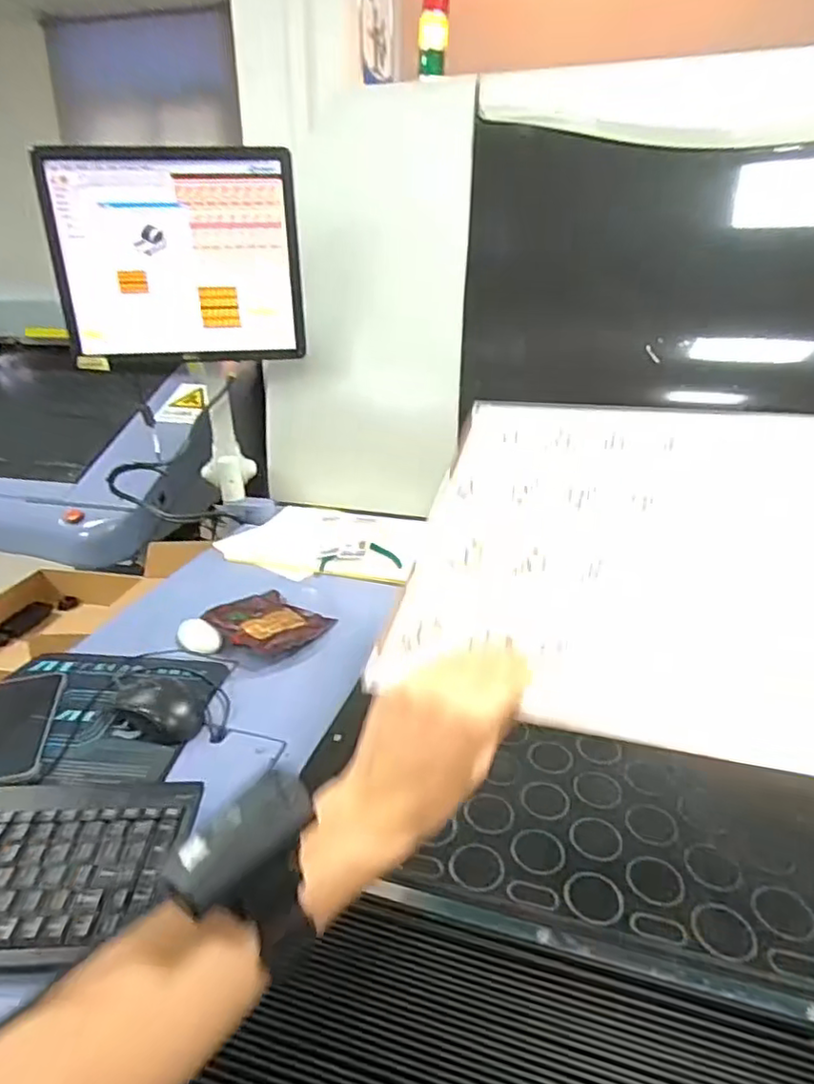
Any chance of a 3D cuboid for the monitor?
[{"bbox_3d":[-0.360,-0.441,0.978,0.373,0.299,0.045,-2,24,-5],"label":"monitor"}]

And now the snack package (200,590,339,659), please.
[{"bbox_3d":[-0.185,0.105,0.838,0.159,0.021,0.117,18,29,34],"label":"snack package"}]

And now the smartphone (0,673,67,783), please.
[{"bbox_3d":[-0.393,0.182,0.613,0.076,0.009,0.164,-7,25,-16],"label":"smartphone"}]

